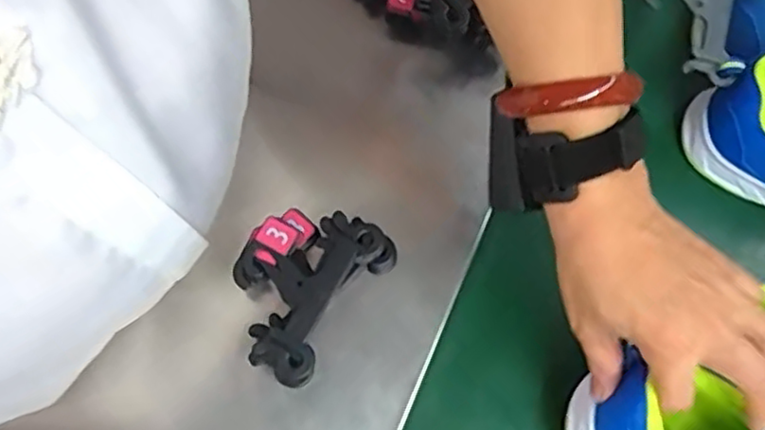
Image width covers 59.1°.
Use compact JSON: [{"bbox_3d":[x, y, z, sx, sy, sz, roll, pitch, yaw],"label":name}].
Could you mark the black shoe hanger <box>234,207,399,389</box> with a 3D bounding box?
[{"bbox_3d":[-0.052,0.044,0.426,0.077,0.032,0.107,32,75,12],"label":"black shoe hanger"}]

